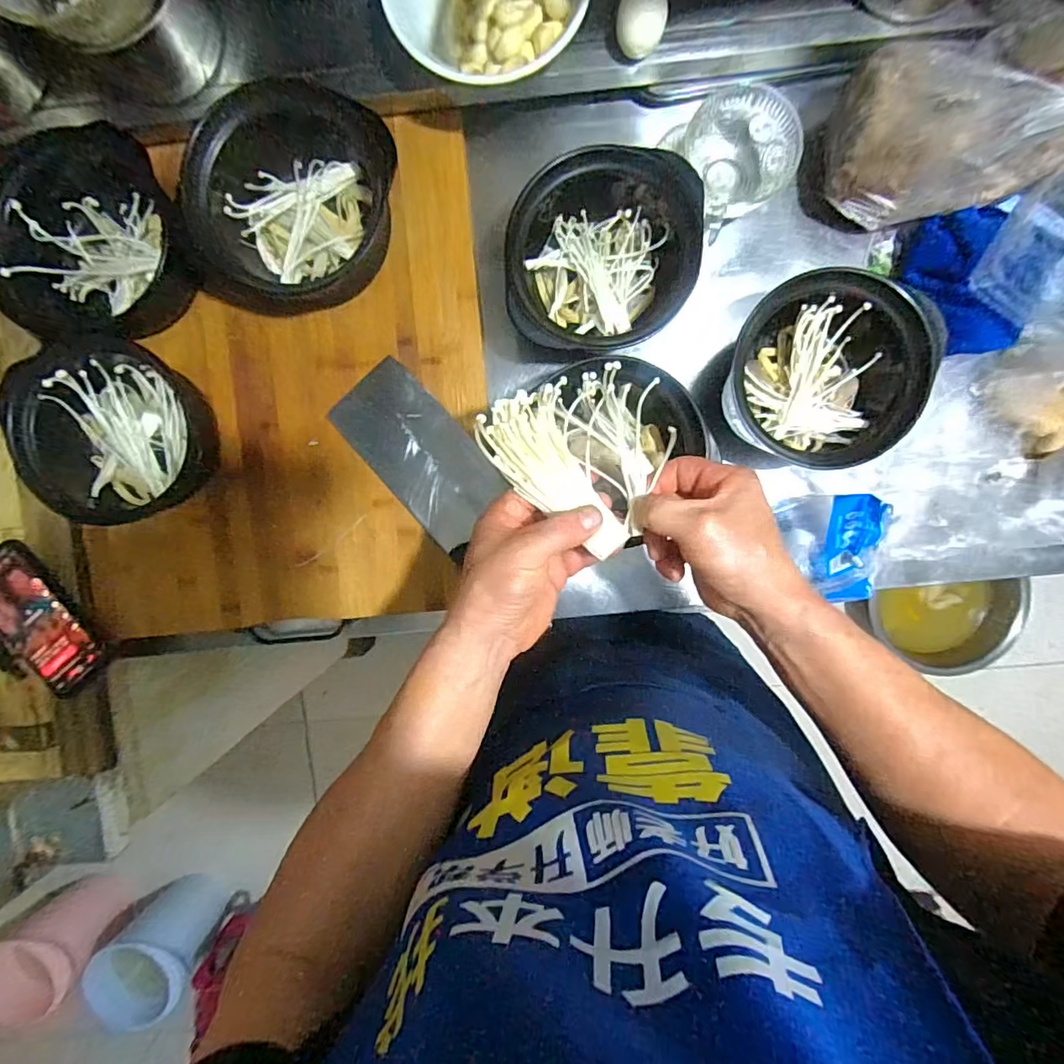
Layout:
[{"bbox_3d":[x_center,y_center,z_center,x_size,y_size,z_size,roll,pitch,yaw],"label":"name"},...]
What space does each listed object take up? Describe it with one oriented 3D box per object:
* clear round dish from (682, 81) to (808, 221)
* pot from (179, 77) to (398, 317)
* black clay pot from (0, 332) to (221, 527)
[{"bbox_3d":[0.199,-0.361,0.505,0.095,0.034,0.095,-21,94,3],"label":"clear round dish"},{"bbox_3d":[-0.220,-0.292,0.489,0.166,0.083,0.187,31,95,-1],"label":"pot"},{"bbox_3d":[-0.407,-0.096,0.526,0.165,0.065,0.178,1,95,1],"label":"black clay pot"}]

